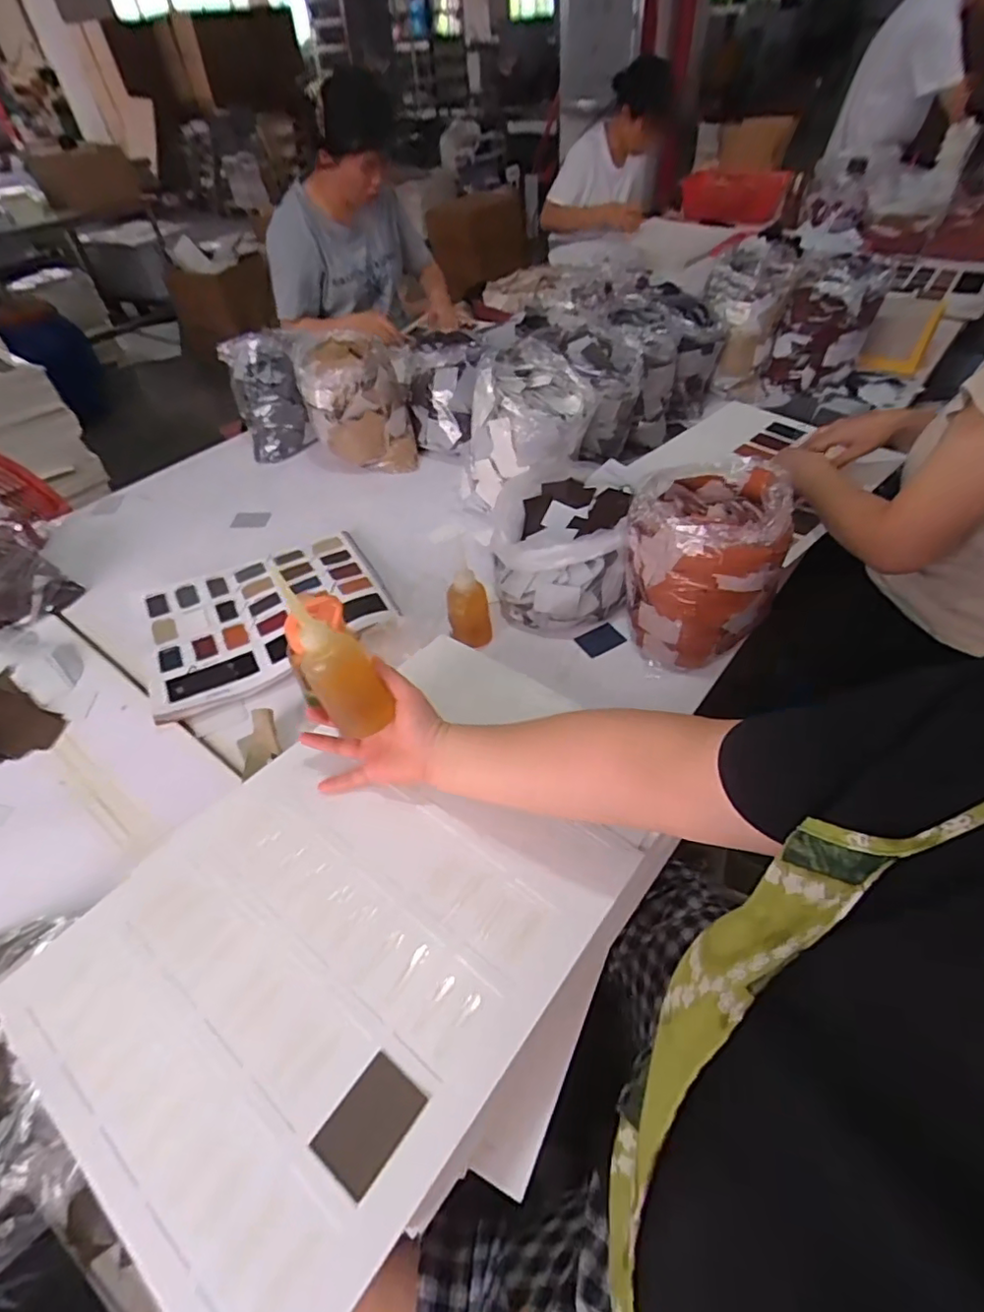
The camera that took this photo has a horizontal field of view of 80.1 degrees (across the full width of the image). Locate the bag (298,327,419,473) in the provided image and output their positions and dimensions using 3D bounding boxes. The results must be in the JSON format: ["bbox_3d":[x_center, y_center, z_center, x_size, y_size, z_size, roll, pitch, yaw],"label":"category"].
[{"bbox_3d":[-0.274,-0.523,1.213,0.214,0.213,0.187,-2,47,4],"label":"bag"}]

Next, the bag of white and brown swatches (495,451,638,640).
[{"bbox_3d":[0.109,-0.182,0.936,0.207,0.135,0.277,6,48,10],"label":"bag of white and brown swatches"}]

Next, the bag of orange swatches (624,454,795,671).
[{"bbox_3d":[0.280,-0.127,0.805,0.184,0.213,0.181,6,48,10],"label":"bag of orange swatches"}]

